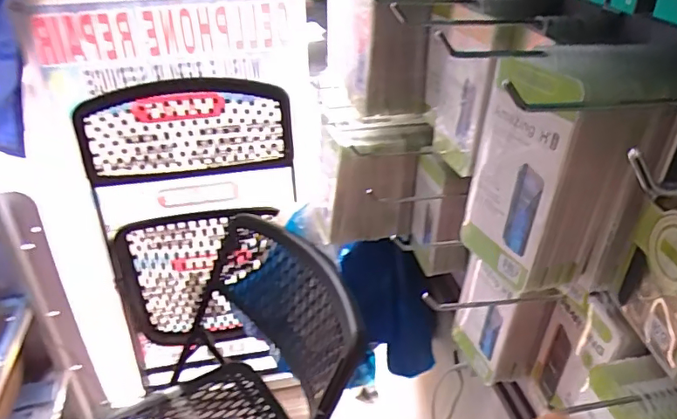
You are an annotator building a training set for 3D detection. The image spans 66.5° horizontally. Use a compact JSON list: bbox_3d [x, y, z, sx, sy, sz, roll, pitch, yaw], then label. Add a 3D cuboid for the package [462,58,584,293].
[{"bbox_3d":[0.130,-0.027,0.404,0.019,0.175,0.096,-7,33,-18],"label":"package"}]

